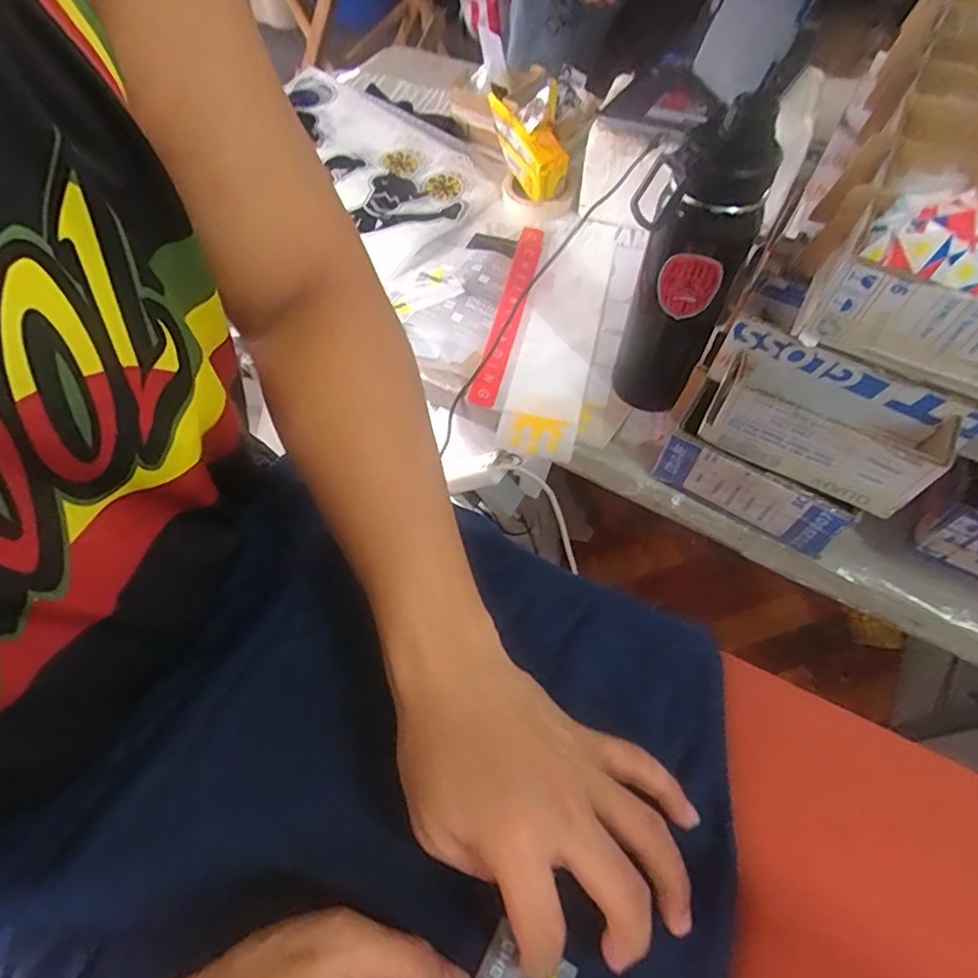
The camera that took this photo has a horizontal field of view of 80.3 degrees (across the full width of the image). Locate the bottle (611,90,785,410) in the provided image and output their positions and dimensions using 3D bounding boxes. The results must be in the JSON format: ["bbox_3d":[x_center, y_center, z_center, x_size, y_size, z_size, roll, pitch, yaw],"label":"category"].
[{"bbox_3d":[0.163,-0.164,0.523,0.076,0.331,0.092,29,64,15],"label":"bottle"}]

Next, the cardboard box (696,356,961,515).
[{"bbox_3d":[0.251,-0.047,0.436,0.163,0.071,0.067,30,64,16],"label":"cardboard box"}]

